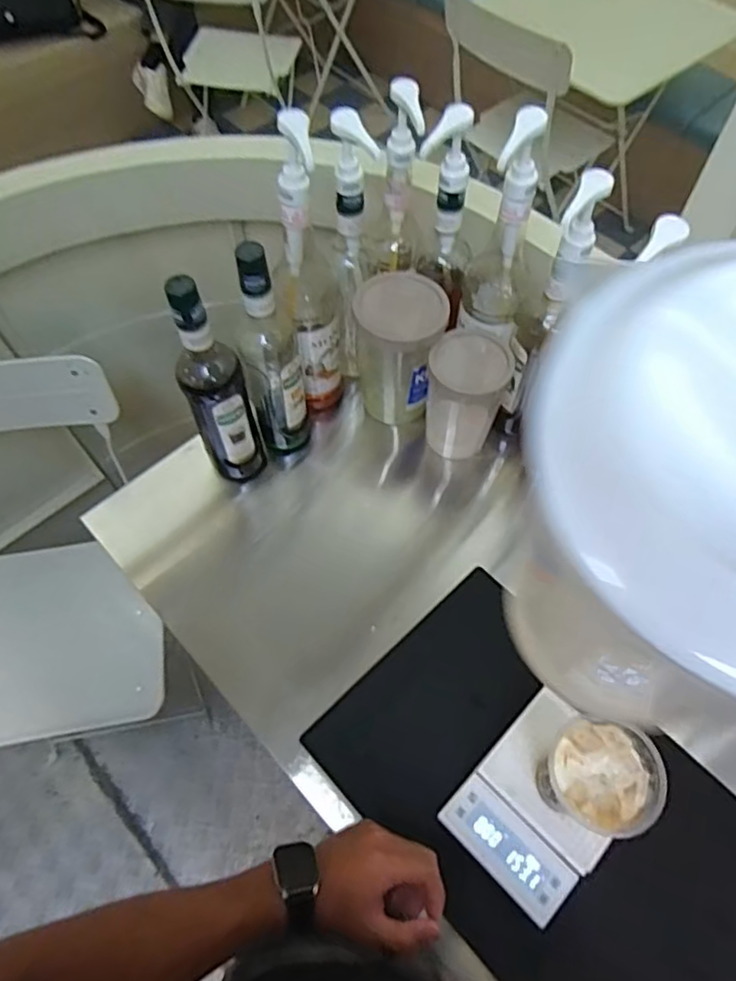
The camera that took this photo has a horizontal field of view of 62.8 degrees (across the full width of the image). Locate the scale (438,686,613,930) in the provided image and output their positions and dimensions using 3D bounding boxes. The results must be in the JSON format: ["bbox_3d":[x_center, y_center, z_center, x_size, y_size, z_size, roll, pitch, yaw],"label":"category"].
[{"bbox_3d":[0.182,0.315,0.614,0.138,0.022,0.180,40,68,20],"label":"scale"}]

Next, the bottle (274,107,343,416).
[{"bbox_3d":[-0.072,-0.228,0.721,0.069,0.403,0.076,2,61,1],"label":"bottle"}]

